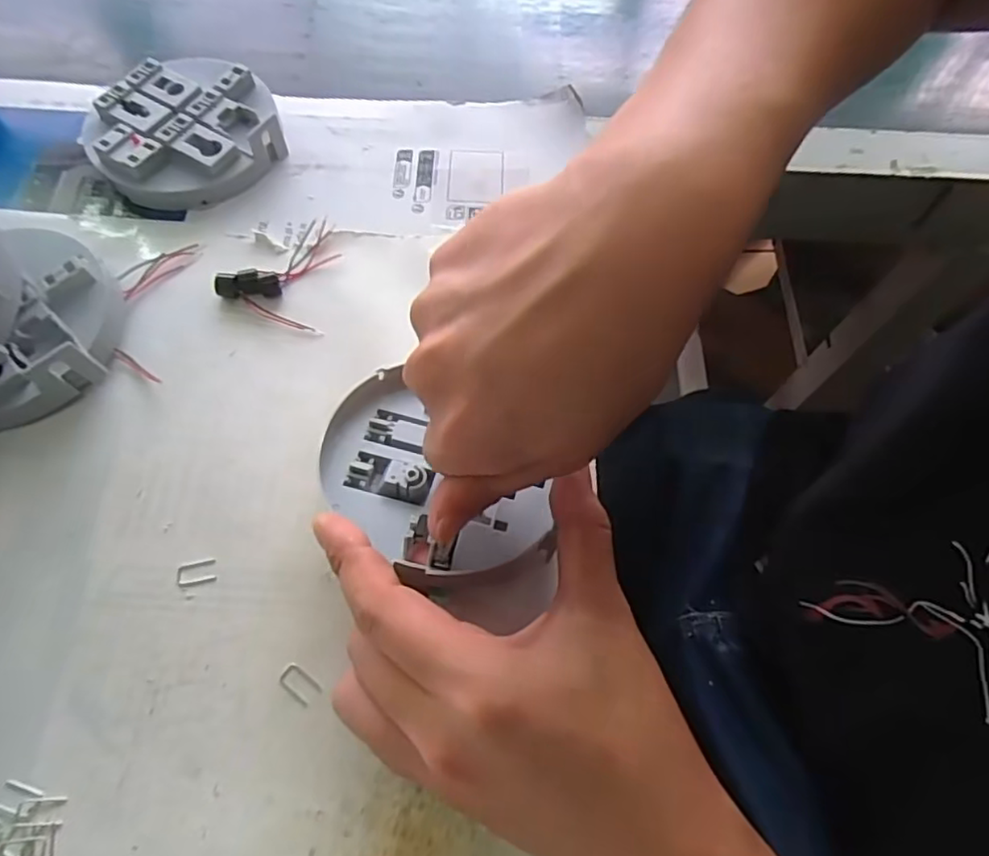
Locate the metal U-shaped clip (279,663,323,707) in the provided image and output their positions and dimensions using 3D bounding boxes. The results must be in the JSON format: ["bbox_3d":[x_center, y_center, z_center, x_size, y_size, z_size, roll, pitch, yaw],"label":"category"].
[{"bbox_3d":[-0.078,0.102,0.251,0.017,0.004,0.010,34,68,13],"label":"metal U-shaped clip"}]

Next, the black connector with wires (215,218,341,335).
[{"bbox_3d":[-0.112,-0.084,0.328,0.054,0.010,0.068,6,65,1],"label":"black connector with wires"}]

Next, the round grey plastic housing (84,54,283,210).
[{"bbox_3d":[-0.175,-0.167,0.355,0.102,0.025,0.091,-20,67,-11],"label":"round grey plastic housing"}]

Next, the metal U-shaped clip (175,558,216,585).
[{"bbox_3d":[-0.128,0.062,0.269,0.016,0.004,0.010,-11,70,-7],"label":"metal U-shaped clip"}]

